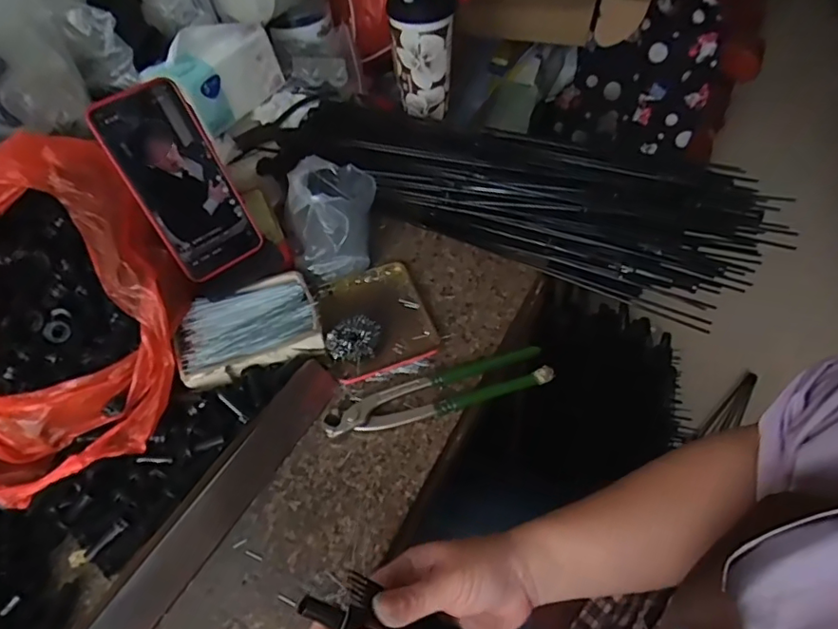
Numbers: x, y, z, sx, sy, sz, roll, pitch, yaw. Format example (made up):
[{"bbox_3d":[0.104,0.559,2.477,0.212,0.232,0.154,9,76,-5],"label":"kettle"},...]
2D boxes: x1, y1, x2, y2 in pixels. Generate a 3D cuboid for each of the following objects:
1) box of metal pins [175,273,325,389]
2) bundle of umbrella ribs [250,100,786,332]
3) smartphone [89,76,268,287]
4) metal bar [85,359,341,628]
[{"bbox_3d":[-0.158,0.011,0.514,0.124,0.027,0.088,-20,56,-18],"label":"box of metal pins"},{"bbox_3d":[0.072,-0.158,0.633,0.599,0.096,0.208,21,57,19],"label":"bundle of umbrella ribs"},{"bbox_3d":[-0.206,-0.113,0.489,0.078,0.161,0.009,-34,29,-19],"label":"smartphone"},{"bbox_3d":[-0.157,0.152,0.432,0.040,0.014,0.283,42,58,-9],"label":"metal bar"}]

